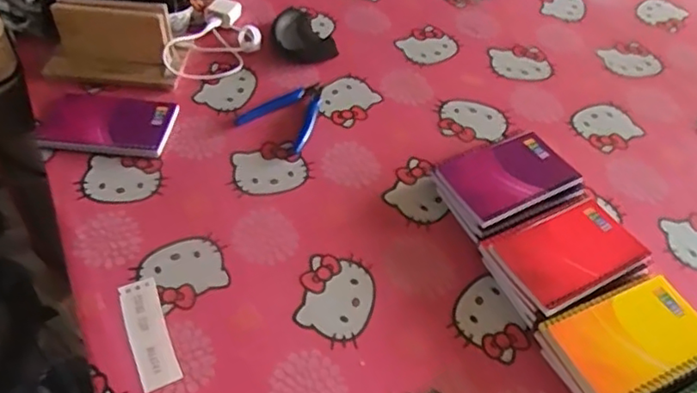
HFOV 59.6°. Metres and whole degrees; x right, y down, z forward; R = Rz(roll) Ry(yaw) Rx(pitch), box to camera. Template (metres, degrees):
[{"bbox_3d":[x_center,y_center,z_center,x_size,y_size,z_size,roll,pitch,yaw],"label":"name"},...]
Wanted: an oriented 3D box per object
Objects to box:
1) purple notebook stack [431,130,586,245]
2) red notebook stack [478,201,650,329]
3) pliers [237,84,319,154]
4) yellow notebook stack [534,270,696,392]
[{"bbox_3d":[0.165,-0.011,0.639,0.139,0.036,0.101,-23,56,-21],"label":"purple notebook stack"},{"bbox_3d":[0.205,0.062,0.580,0.140,0.031,0.094,-18,54,-17],"label":"red notebook stack"},{"bbox_3d":[-0.073,-0.102,0.712,0.090,0.008,0.102,21,53,13],"label":"pliers"},{"bbox_3d":[0.244,0.129,0.525,0.137,0.032,0.093,-20,55,-19],"label":"yellow notebook stack"}]

